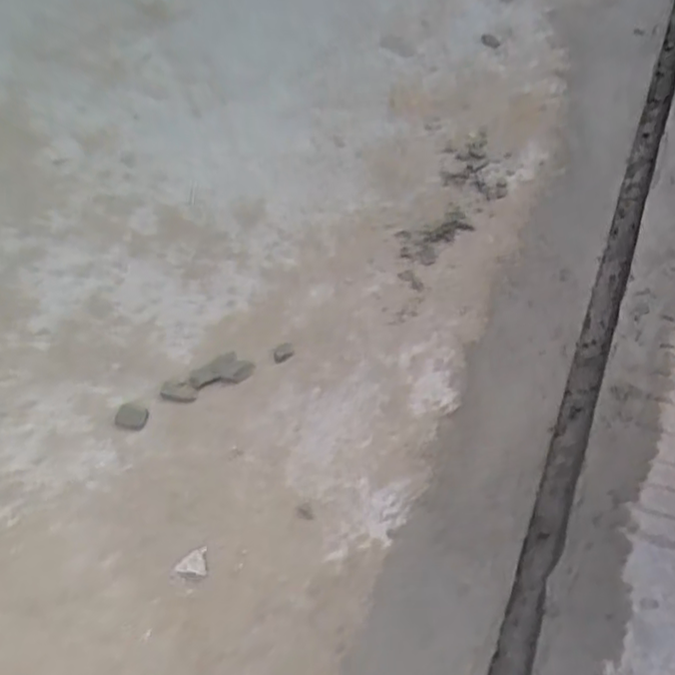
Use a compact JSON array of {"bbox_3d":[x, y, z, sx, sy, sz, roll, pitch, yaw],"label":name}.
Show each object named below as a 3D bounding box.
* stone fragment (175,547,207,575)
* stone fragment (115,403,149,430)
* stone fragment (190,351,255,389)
[{"bbox_3d":[-0.098,0.151,0.452,0.020,0.006,0.018,-4,58,-2],"label":"stone fragment"},{"bbox_3d":[-0.154,0.059,0.504,0.023,0.004,0.020,9,59,6],"label":"stone fragment"},{"bbox_3d":[-0.091,0.025,0.525,0.049,0.004,0.026,-14,56,-4],"label":"stone fragment"}]

